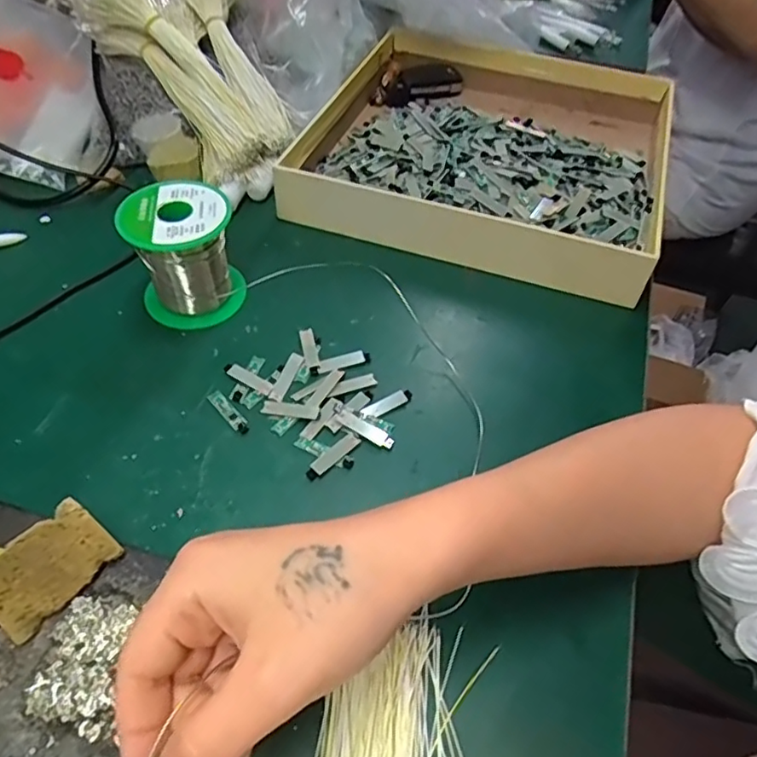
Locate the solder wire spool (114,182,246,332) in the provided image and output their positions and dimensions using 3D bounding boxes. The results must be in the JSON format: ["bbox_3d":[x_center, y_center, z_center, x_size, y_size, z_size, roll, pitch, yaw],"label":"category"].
[{"bbox_3d":[-0.128,-0.082,0.398,0.065,0.072,0.065,2,50,-2],"label":"solder wire spool"}]

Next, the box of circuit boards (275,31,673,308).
[{"bbox_3d":[0.098,-0.201,0.525,0.283,0.063,0.269,17,51,10],"label":"box of circuit boards"}]

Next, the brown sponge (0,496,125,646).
[{"bbox_3d":[-0.153,0.088,0.277,0.039,0.013,0.055,32,56,21],"label":"brown sponge"}]

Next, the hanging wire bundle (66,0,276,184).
[{"bbox_3d":[-0.163,-0.244,0.482,0.190,0.069,0.071,49,57,-6],"label":"hanging wire bundle"}]

